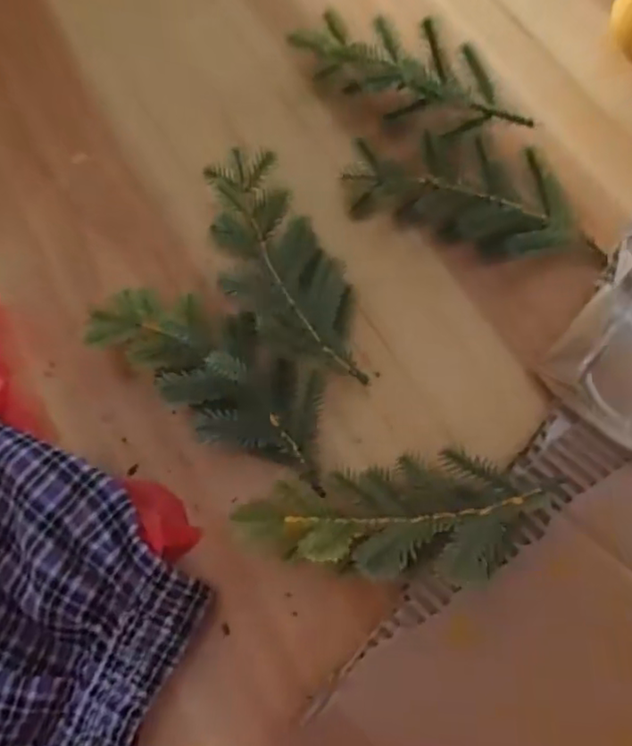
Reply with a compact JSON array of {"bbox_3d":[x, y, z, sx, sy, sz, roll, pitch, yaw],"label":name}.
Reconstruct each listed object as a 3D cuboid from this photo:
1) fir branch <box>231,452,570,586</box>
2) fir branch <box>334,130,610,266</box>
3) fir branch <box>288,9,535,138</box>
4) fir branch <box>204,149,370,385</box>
[{"bbox_3d":[0.033,0.055,0.242,0.124,0.030,0.045,5,71,3],"label":"fir branch"},{"bbox_3d":[0.077,-0.085,0.296,0.121,0.023,0.053,19,72,8],"label":"fir branch"},{"bbox_3d":[0.049,-0.152,0.314,0.122,0.032,0.035,25,73,10],"label":"fir branch"},{"bbox_3d":[-0.016,-0.048,0.288,0.049,0.021,0.121,-27,72,-8],"label":"fir branch"}]

